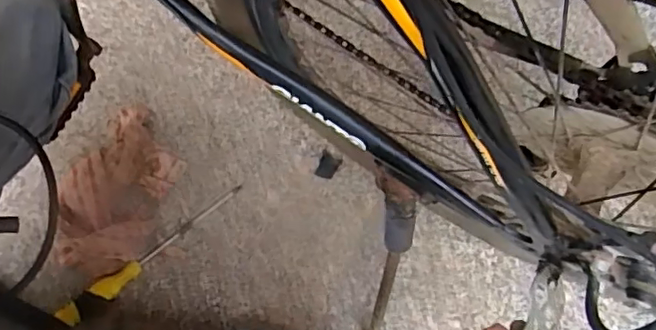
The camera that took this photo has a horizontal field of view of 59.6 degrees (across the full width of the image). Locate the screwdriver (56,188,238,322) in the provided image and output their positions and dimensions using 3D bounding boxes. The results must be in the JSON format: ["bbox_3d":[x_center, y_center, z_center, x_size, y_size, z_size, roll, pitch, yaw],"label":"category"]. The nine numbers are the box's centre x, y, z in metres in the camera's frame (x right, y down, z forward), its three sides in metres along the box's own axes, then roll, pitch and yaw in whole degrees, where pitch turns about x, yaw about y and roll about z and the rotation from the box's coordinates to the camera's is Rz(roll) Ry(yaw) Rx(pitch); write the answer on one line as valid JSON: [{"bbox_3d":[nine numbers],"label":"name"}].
[{"bbox_3d":[-0.198,0.099,0.658,0.236,0.035,0.026,-40,77,-16],"label":"screwdriver"}]

